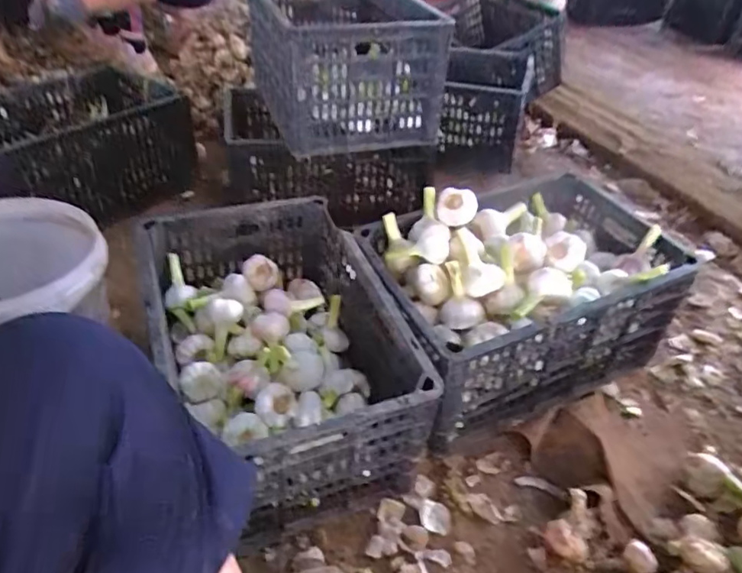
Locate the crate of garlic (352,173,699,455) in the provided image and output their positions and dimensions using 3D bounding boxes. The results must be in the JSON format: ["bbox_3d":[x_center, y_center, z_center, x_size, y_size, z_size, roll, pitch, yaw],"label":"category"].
[{"bbox_3d":[0.244,0.005,0.883,0.505,0.234,0.301,-17,45,-23],"label":"crate of garlic"}]

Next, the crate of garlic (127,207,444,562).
[{"bbox_3d":[-0.133,0.089,0.776,0.306,0.224,0.432,-9,43,-15],"label":"crate of garlic"}]

